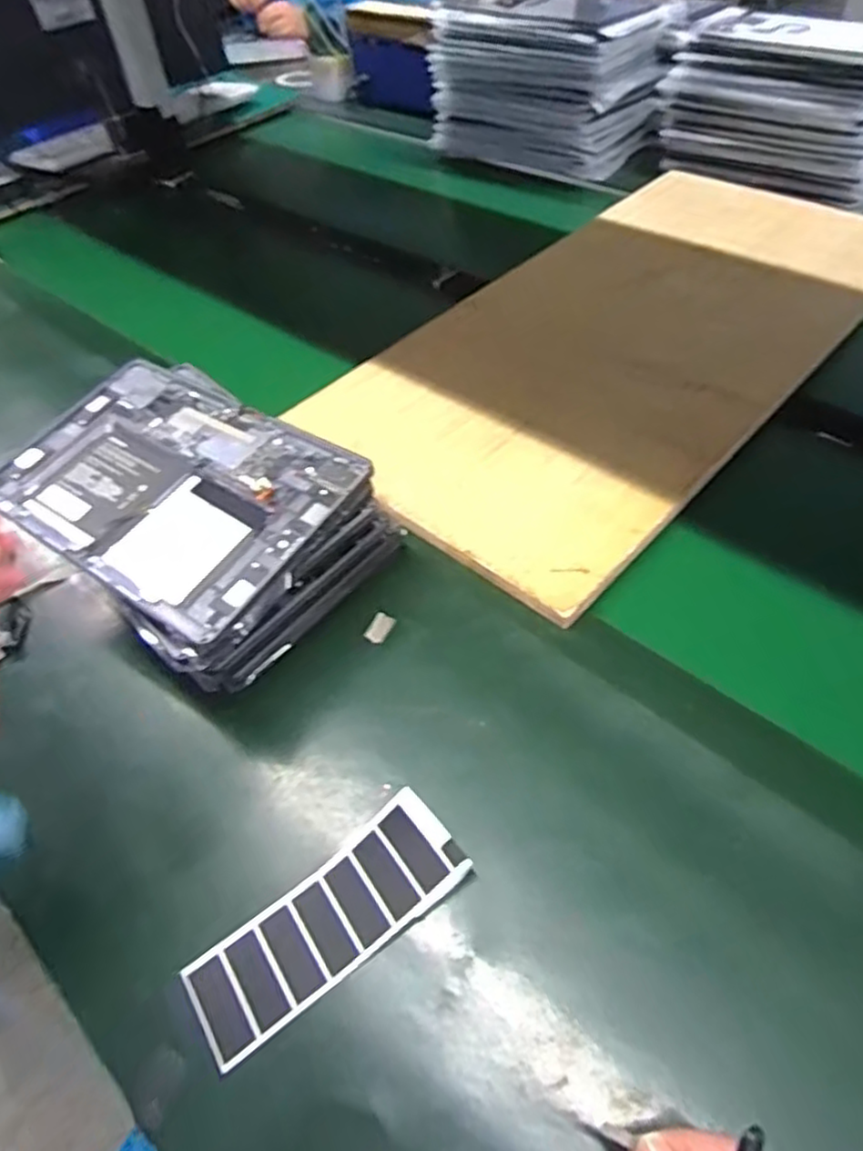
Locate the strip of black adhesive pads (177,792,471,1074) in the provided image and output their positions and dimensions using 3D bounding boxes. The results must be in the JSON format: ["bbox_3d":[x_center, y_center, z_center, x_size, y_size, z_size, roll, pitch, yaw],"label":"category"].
[{"bbox_3d":[-0.058,0.192,0.381,0.158,0.024,0.056,-32,55,-19],"label":"strip of black adhesive pads"}]

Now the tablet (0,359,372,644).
[{"bbox_3d":[-0.185,-0.068,0.484,0.251,0.015,0.162,28,59,25],"label":"tablet"}]

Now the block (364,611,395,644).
[{"bbox_3d":[-0.038,0.039,0.506,0.016,0.005,0.024,22,57,21],"label":"block"}]

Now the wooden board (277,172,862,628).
[{"bbox_3d":[0.203,-0.252,0.699,0.338,0.021,0.680,35,62,28],"label":"wooden board"}]

